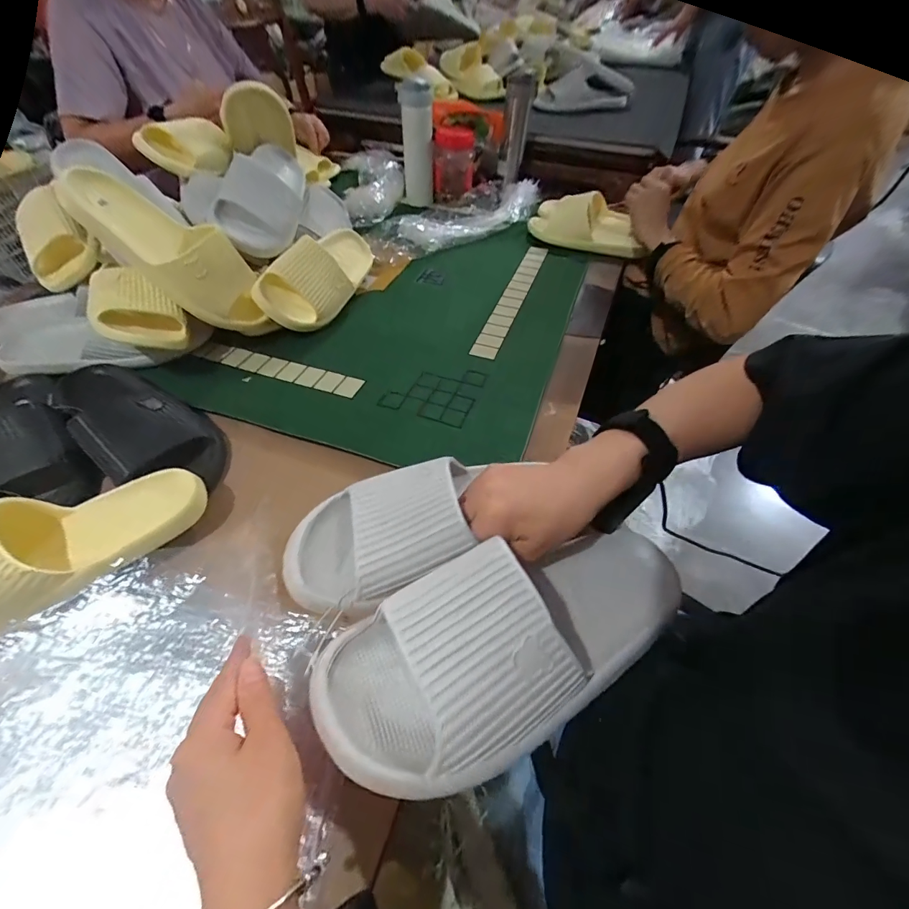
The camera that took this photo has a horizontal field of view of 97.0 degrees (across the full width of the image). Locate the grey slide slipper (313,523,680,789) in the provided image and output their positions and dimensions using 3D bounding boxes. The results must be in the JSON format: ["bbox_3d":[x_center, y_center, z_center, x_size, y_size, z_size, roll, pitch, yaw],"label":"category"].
[{"bbox_3d":[0.057,0.113,0.267,0.281,0.071,0.105,-12,52,-24],"label":"grey slide slipper"}]

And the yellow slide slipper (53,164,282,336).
[{"bbox_3d":[-0.352,-0.257,0.520,0.254,0.076,0.095,37,48,-23],"label":"yellow slide slipper"}]

